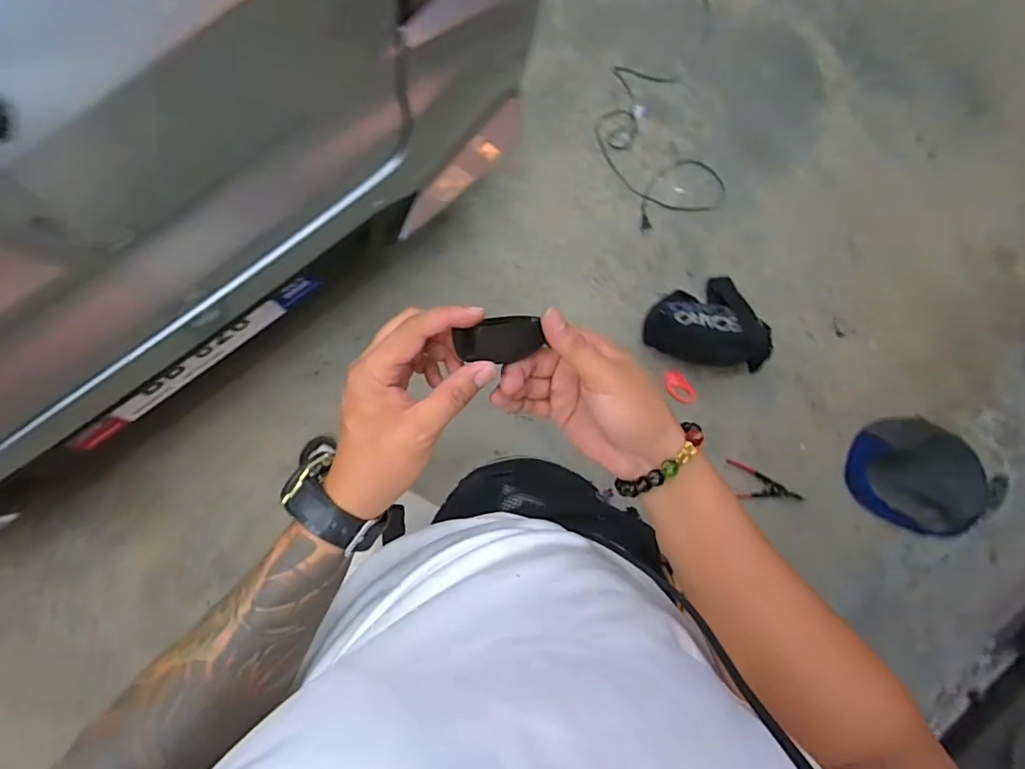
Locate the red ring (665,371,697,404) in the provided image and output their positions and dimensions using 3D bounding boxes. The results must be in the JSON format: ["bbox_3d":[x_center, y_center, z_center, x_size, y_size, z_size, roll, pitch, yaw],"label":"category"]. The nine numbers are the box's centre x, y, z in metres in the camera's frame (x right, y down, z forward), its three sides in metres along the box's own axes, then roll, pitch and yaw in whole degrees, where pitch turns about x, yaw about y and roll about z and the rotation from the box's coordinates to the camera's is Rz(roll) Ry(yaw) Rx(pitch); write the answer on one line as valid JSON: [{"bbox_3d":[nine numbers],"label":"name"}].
[{"bbox_3d":[0.467,0.010,1.492,0.055,0.022,0.110,-43,91,-7],"label":"red ring"}]

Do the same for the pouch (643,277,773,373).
[{"bbox_3d":[0.535,-0.182,1.435,0.328,0.139,0.247,10,85,-6],"label":"pouch"}]

